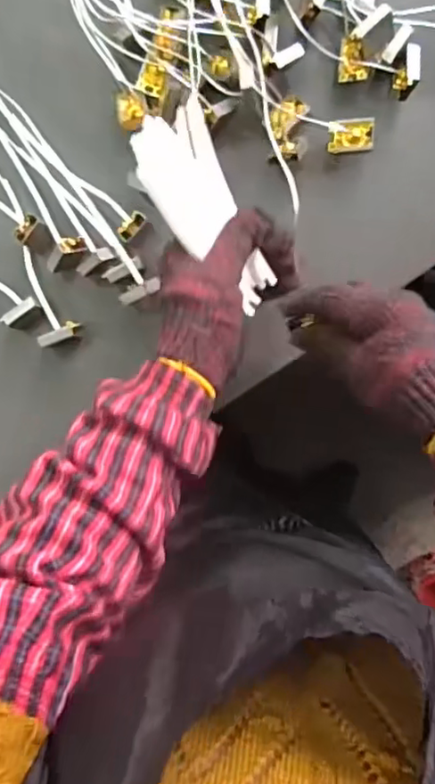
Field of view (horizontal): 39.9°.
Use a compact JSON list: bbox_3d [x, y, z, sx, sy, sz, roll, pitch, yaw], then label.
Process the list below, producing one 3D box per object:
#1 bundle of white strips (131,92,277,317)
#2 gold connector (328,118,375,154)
[{"bbox_3d":[-0.004,-0.129,0.441,0.059,0.020,0.152,-30,116,6],"label":"bundle of white strips"},{"bbox_3d":[0.110,-0.211,0.493,0.035,0.014,0.024,-2,96,4],"label":"gold connector"}]

